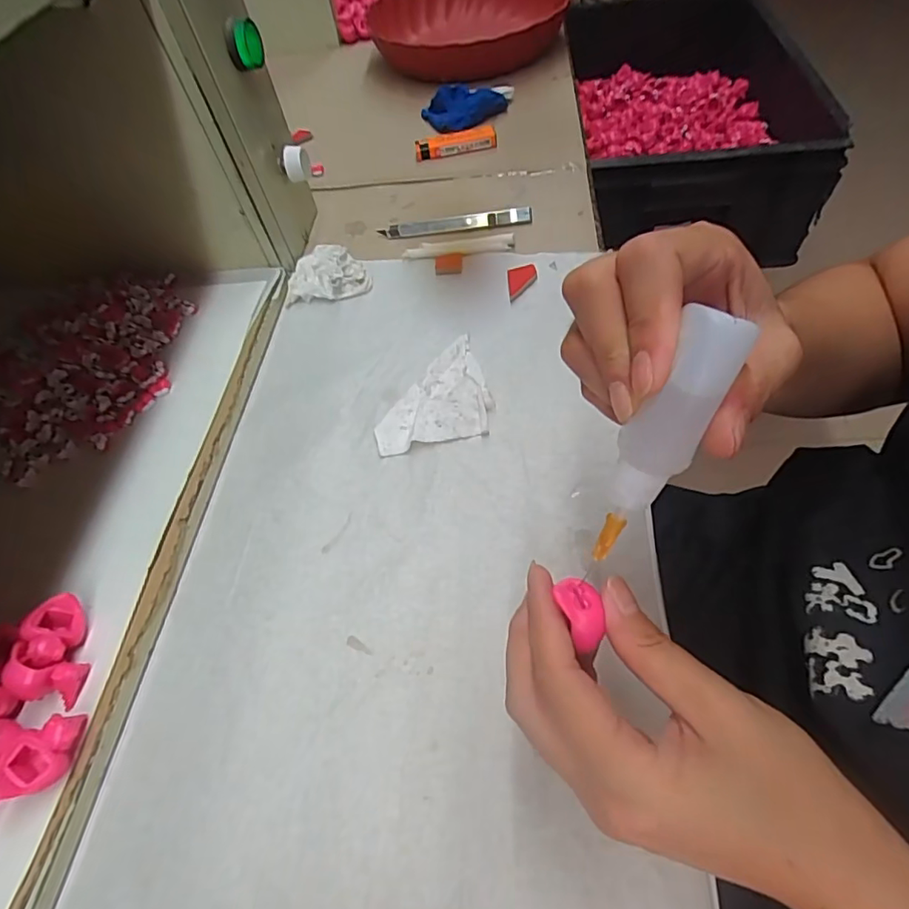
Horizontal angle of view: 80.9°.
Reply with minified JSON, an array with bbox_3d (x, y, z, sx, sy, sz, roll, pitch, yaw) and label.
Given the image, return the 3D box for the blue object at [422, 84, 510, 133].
[{"bbox_3d":[0.011,-0.360,0.551,0.087,0.021,0.063,-5,56,4],"label":"blue object"}]

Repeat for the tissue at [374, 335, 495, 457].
[{"bbox_3d":[-0.017,-0.044,0.349,0.073,0.017,0.083,-11,55,0],"label":"tissue"}]

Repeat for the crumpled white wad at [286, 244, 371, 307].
[{"bbox_3d":[-0.109,-0.154,0.434,0.064,0.013,0.072,-21,56,-7],"label":"crumpled white wad"}]

